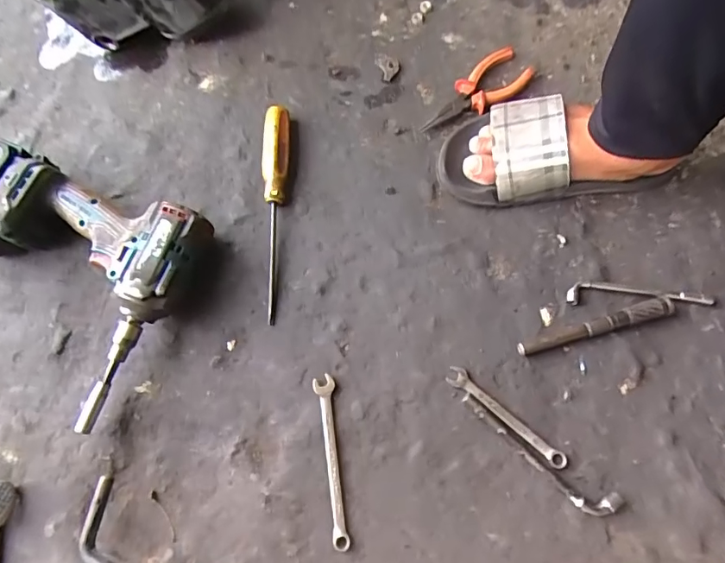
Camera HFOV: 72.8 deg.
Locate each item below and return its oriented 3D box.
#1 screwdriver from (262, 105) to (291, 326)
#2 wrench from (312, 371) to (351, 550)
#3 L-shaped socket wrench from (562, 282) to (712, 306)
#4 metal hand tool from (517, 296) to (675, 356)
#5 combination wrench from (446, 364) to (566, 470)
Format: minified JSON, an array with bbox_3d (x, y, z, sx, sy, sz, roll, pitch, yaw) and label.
[{"bbox_3d":[-0.095,-0.079,0.536,0.030,0.031,0.239,-1,73,0],"label":"screwdriver"},{"bbox_3d":[-0.029,0.171,0.475,0.019,0.011,0.158,-7,74,-2],"label":"wrench"},{"bbox_3d":[0.297,0.013,0.528,0.156,0.011,0.025,0,73,0],"label":"L-shaped socket wrench"},{"bbox_3d":[0.244,0.048,0.513,0.172,0.015,0.019,-17,74,-5],"label":"metal hand tool"},{"bbox_3d":[0.142,0.134,0.488,0.138,0.008,0.019,39,77,11],"label":"combination wrench"}]

